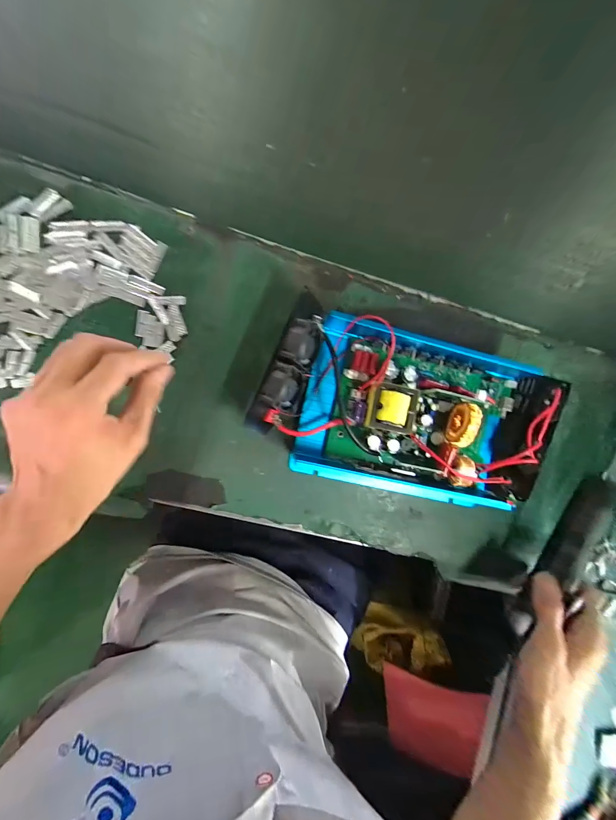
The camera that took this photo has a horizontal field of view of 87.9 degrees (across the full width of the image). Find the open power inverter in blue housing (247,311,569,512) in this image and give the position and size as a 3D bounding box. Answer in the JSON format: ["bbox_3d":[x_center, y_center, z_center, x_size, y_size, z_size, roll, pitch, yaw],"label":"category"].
[{"bbox_3d":[0.108,0.004,0.312,0.309,0.078,0.159,11,87,-9],"label":"open power inverter in blue housing"}]

